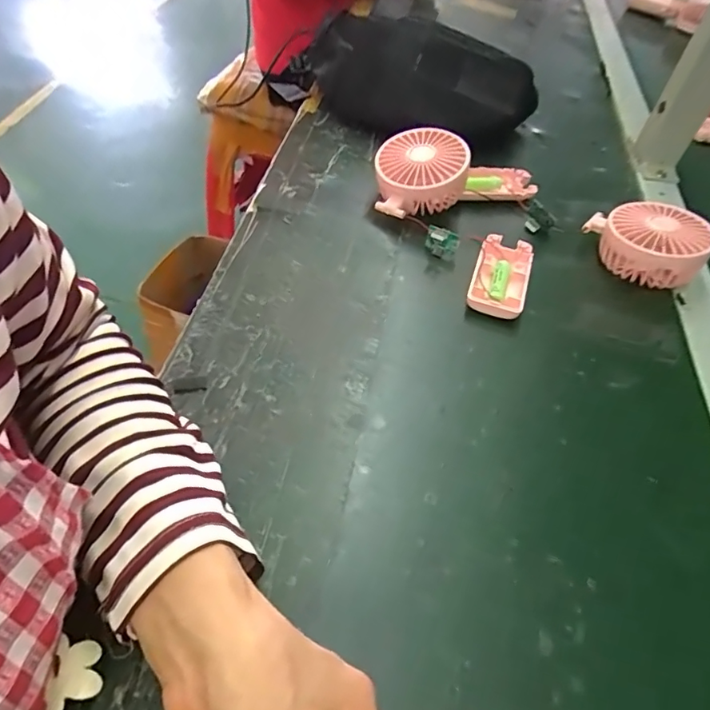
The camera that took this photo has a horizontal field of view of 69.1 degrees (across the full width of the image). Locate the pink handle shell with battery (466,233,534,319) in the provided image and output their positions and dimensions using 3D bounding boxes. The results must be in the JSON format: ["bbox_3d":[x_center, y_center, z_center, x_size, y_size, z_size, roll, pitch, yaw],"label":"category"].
[{"bbox_3d":[0.128,-0.069,0.454,0.047,0.018,0.089,18,52,9],"label":"pink handle shell with battery"}]

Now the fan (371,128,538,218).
[{"bbox_3d":[0.098,-0.189,0.520,0.173,0.056,0.087,-20,56,-20],"label":"fan"}]

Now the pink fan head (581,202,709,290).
[{"bbox_3d":[0.277,-0.107,0.484,0.096,0.043,0.096,-13,48,-1],"label":"pink fan head"}]

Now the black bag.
[{"bbox_3d":[0.074,-0.324,0.607,0.275,0.089,0.104,16,52,7],"label":"black bag"}]

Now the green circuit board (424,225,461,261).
[{"bbox_3d":[0.079,-0.102,0.472,0.030,0.026,0.012,21,52,11],"label":"green circuit board"}]

